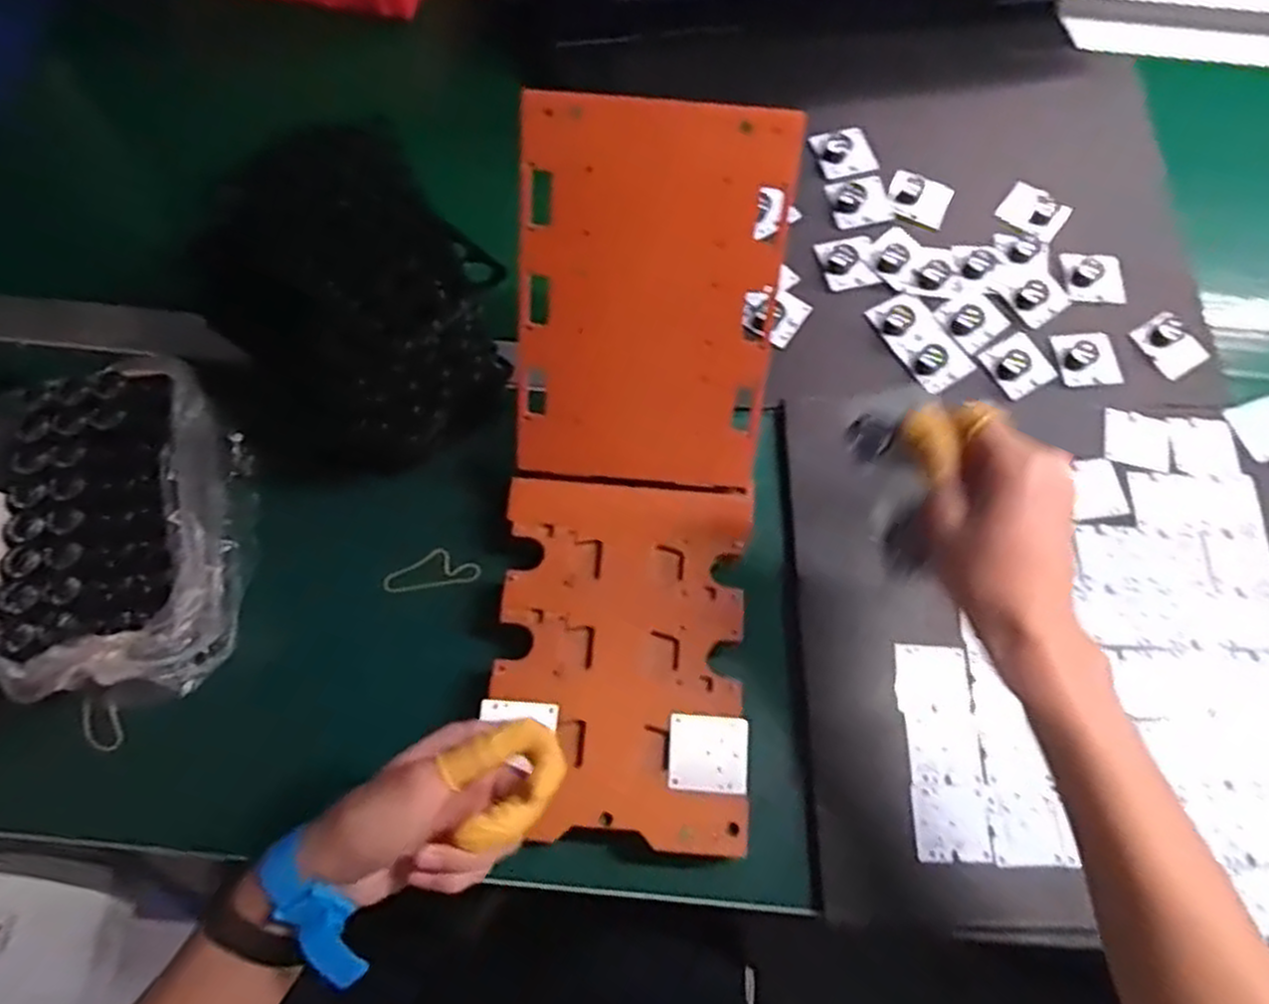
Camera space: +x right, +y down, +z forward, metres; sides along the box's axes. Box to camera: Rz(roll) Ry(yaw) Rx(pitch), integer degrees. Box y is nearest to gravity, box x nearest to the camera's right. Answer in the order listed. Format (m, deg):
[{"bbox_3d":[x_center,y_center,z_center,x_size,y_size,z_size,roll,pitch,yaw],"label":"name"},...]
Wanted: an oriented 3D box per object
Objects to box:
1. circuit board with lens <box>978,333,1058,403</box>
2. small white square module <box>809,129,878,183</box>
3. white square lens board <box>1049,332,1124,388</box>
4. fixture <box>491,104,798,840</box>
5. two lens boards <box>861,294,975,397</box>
[{"bbox_3d":[0.313,-0.113,0.638,0.047,0.020,0.047,-29,71,-12],"label":"circuit board with lens"},{"bbox_3d":[0.185,-0.309,0.692,0.048,0.014,0.045,-17,69,-8],"label":"small white square module"},{"bbox_3d":[0.370,-0.118,0.643,0.048,0.014,0.049,-8,68,-4],"label":"white square lens board"},{"bbox_3d":[0.001,-0.016,0.496,0.158,0.097,0.419,1,95,0],"label":"fixture"},{"bbox_3d":[0.233,-0.133,0.638,0.047,0.010,0.087,-32,72,-13],"label":"two lens boards"}]

